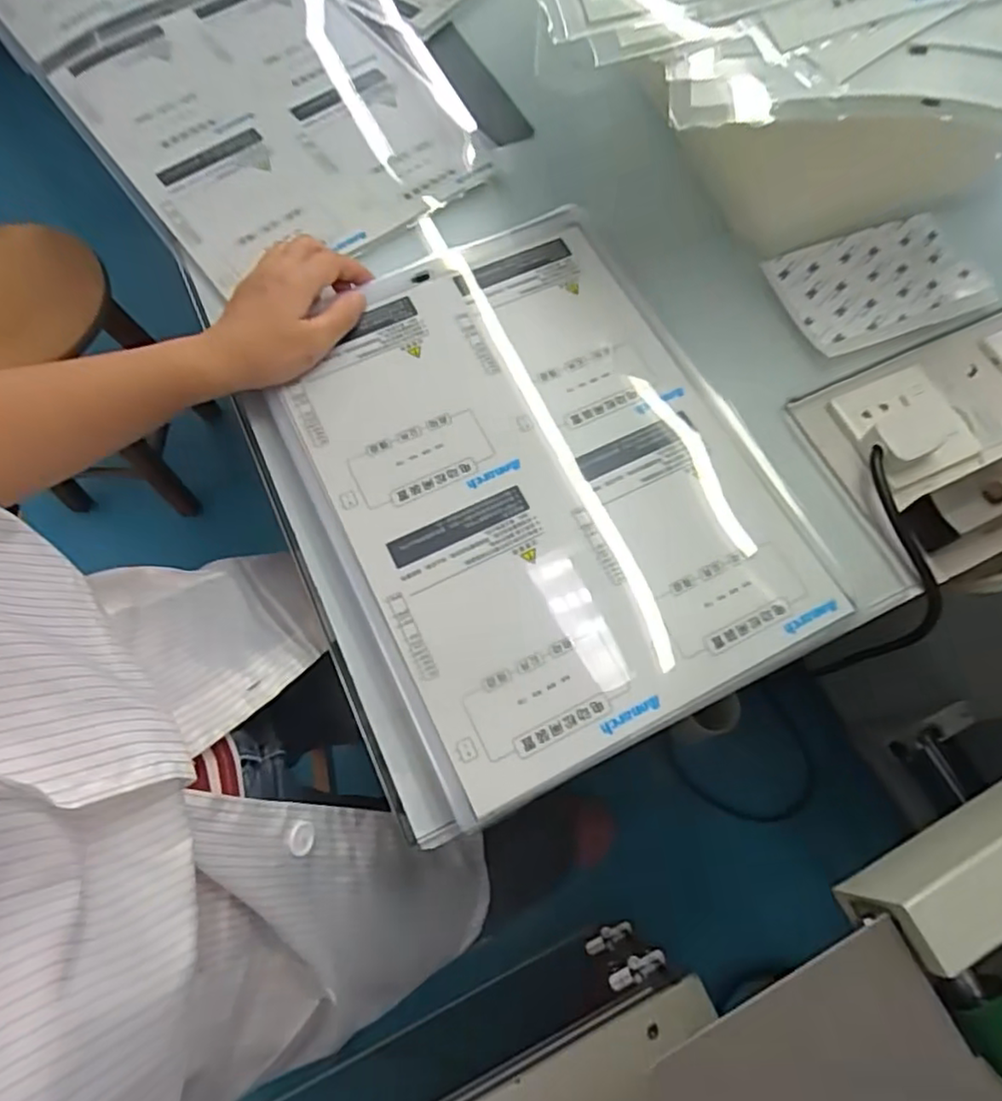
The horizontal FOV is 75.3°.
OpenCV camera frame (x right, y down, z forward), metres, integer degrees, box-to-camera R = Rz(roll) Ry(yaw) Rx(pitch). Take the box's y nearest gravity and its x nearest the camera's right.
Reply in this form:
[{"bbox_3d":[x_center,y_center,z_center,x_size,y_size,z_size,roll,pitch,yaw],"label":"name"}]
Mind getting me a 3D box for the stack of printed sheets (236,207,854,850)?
[{"bbox_3d":[0.012,-0.051,0.461,0.317,0.035,0.383,-23,72,-11],"label":"stack of printed sheets"}]

